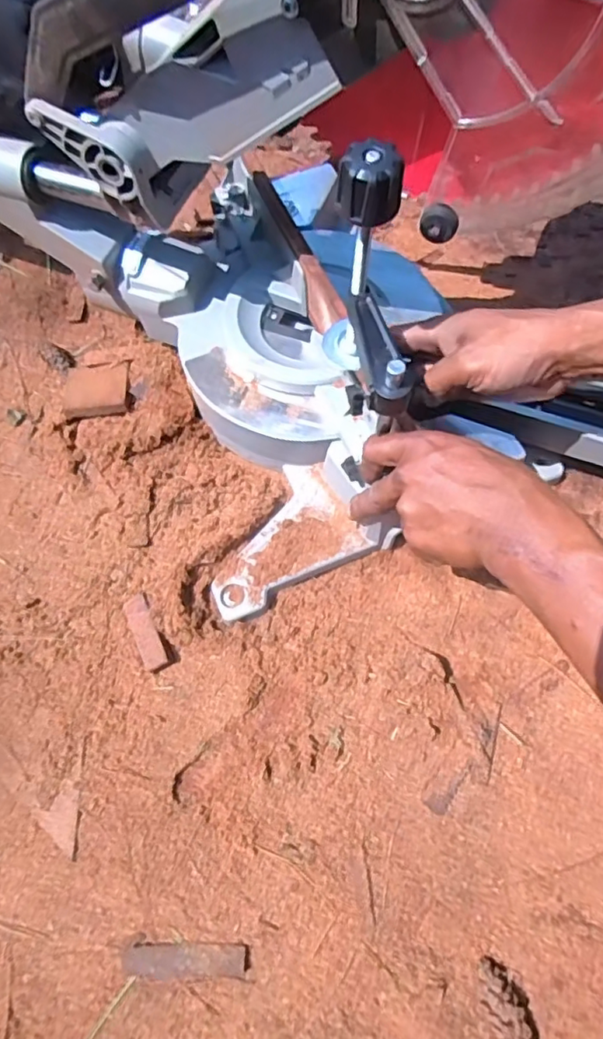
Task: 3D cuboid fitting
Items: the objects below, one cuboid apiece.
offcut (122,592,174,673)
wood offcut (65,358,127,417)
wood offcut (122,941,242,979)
[{"bbox_3d":[-0.135,0.099,0.494,0.024,0.014,0.067,-26,69,-9],"label":"offcut"},{"bbox_3d":[-0.215,-0.138,0.594,0.066,0.016,0.060,-7,67,-2],"label":"wood offcut"},{"bbox_3d":[-0.083,0.314,0.404,0.085,0.004,0.020,0,67,1],"label":"wood offcut"}]

